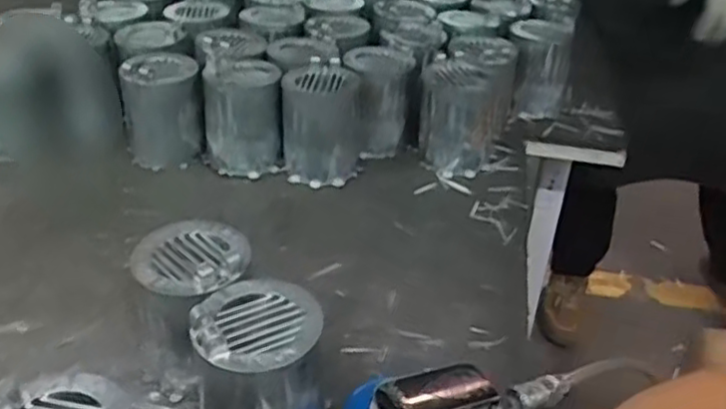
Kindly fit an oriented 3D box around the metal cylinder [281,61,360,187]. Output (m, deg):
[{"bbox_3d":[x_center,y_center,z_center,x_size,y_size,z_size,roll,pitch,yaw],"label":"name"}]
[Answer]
[{"bbox_3d":[-0.049,-0.090,0.828,0.089,0.120,0.095,-1,34,-5],"label":"metal cylinder"}]

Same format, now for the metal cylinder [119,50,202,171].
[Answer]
[{"bbox_3d":[-0.243,-0.120,0.850,0.088,0.113,0.097,-10,36,-17],"label":"metal cylinder"}]

